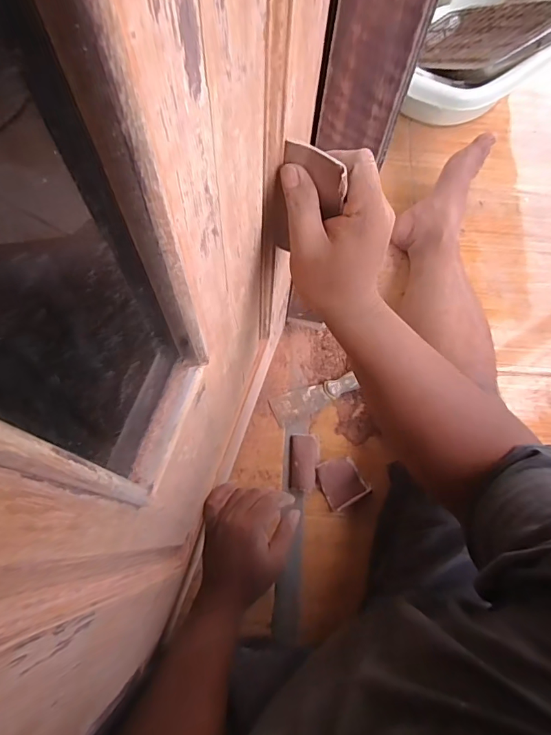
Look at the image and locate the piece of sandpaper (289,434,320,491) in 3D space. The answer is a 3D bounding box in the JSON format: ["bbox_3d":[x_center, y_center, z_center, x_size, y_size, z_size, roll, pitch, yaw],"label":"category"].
[{"bbox_3d":[0.043,0.141,0.654,0.044,0.013,0.080,3,70,-1],"label":"piece of sandpaper"}]

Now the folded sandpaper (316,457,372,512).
[{"bbox_3d":[0.099,0.167,0.647,0.066,0.010,0.068,-27,73,-12],"label":"folded sandpaper"}]

